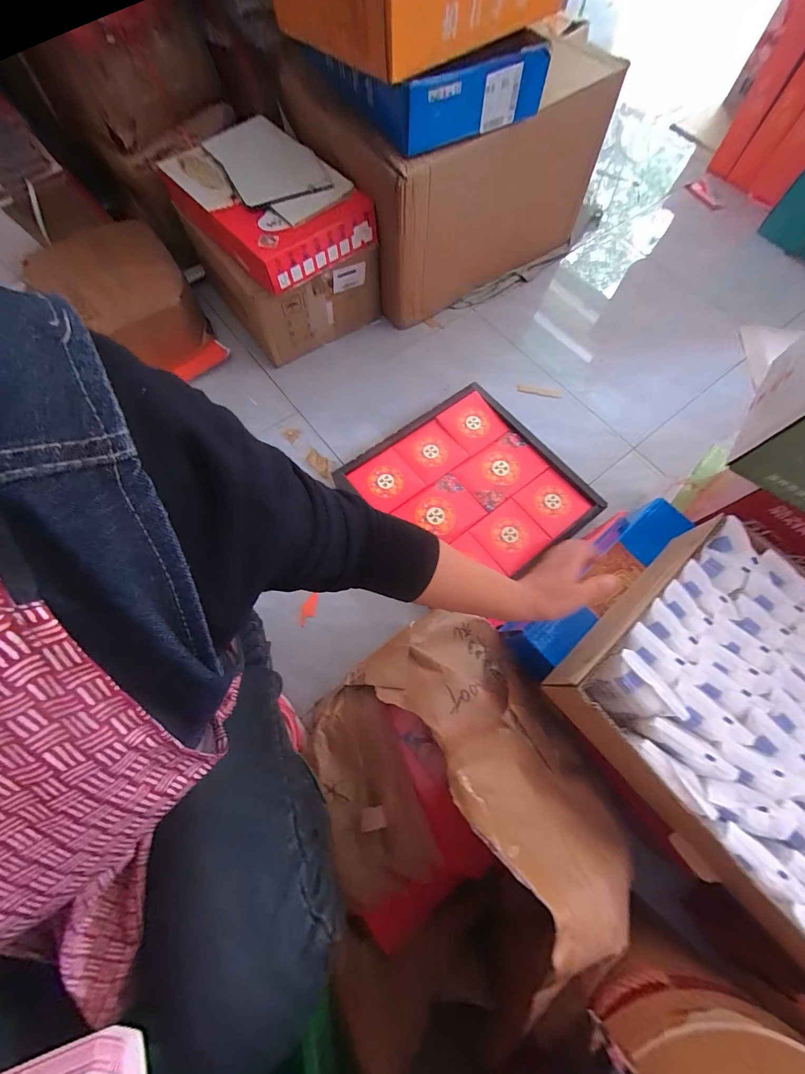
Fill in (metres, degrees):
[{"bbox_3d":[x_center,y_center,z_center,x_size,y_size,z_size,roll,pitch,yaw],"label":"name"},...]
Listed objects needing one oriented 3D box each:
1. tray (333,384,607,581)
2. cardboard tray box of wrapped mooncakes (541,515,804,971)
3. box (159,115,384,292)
[{"bbox_3d":[0.147,-0.109,0.850,0.402,0.061,0.439,-37,75,-13],"label":"tray"},{"bbox_3d":[0.428,0.241,0.399,0.335,0.077,0.472,-37,75,-13],"label":"cardboard tray box of wrapped mooncakes"},{"bbox_3d":[-0.317,-0.780,0.866,0.300,0.093,0.459,-41,76,-14],"label":"box"}]

